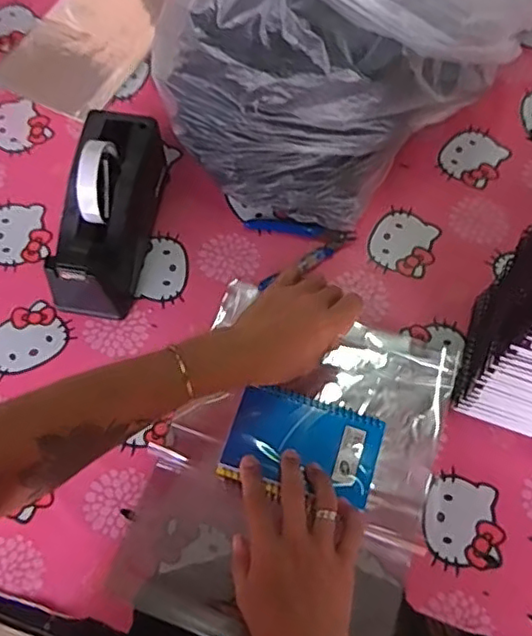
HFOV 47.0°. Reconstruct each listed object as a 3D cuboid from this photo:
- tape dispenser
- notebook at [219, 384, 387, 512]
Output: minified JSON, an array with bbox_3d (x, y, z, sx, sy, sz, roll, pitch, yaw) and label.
[{"bbox_3d":[-0.167,-0.113,0.643,0.080,0.120,0.211,11,66,5],"label":"tape dispenser"},{"bbox_3d":[0.035,0.111,0.550,0.133,0.009,0.078,13,66,6],"label":"notebook"}]

